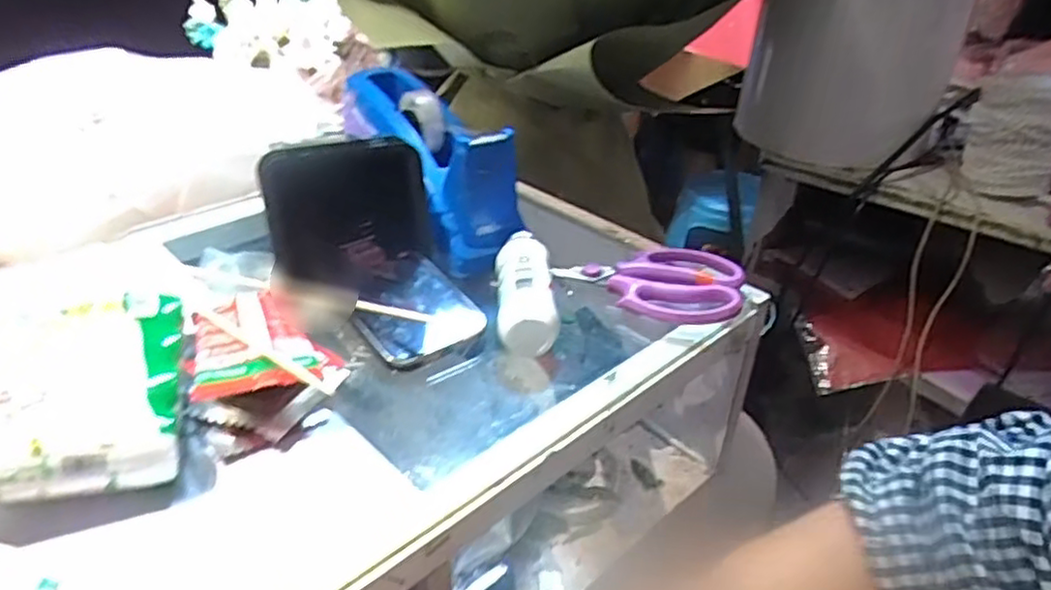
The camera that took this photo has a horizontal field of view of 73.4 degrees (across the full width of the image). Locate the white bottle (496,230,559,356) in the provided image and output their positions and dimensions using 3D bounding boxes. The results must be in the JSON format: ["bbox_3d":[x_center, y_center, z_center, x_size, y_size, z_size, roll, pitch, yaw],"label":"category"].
[{"bbox_3d":[-0.002,-0.005,0.493,0.036,0.039,0.120,0,32,-4],"label":"white bottle"}]

